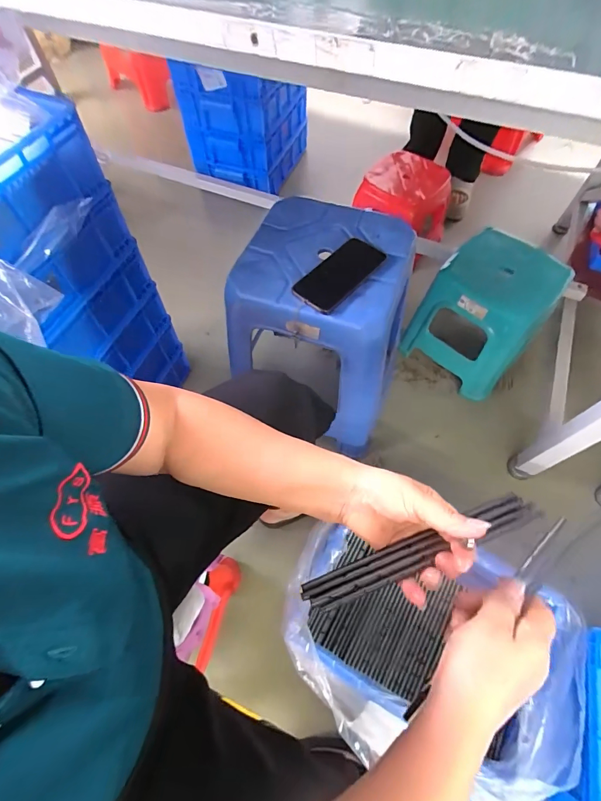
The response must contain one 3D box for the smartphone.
[{"bbox_3d":[0.062,-0.203,0.585,0.156,0.011,0.083,-43,64,-17],"label":"smartphone"}]

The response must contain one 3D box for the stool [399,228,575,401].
[{"bbox_3d":[0.432,-0.206,0.892,0.247,0.256,0.234,36,68,17],"label":"stool"}]

